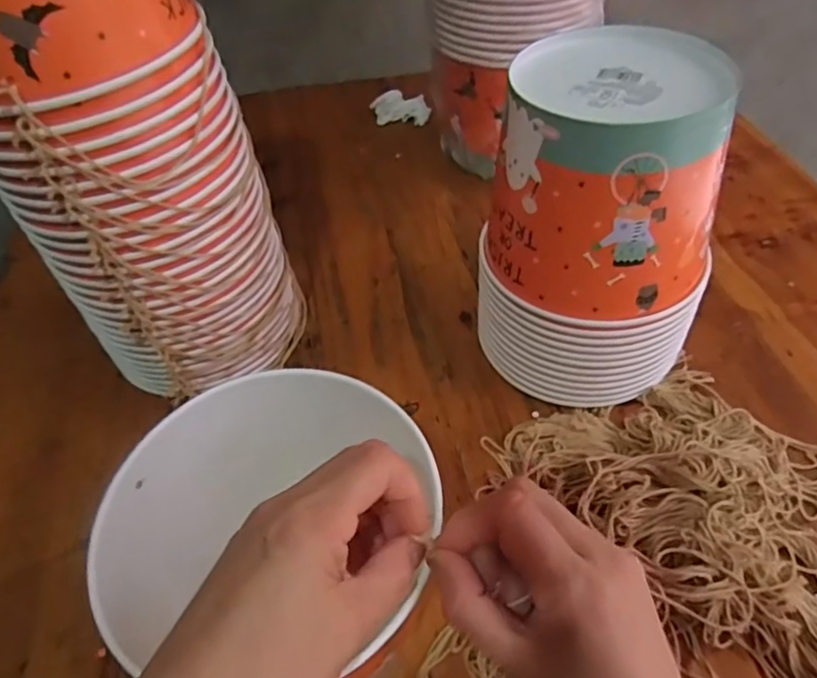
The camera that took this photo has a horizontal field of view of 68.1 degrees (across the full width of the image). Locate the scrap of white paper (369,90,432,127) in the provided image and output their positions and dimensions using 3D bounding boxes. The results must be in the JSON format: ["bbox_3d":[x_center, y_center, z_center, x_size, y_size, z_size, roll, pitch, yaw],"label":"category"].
[{"bbox_3d":[-0.010,-0.295,0.770,0.074,0.029,0.033,1,49,7],"label":"scrap of white paper"}]

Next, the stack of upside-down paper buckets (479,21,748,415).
[{"bbox_3d":[0.134,-0.072,0.428,0.150,0.227,0.130,18,53,20],"label":"stack of upside-down paper buckets"}]

